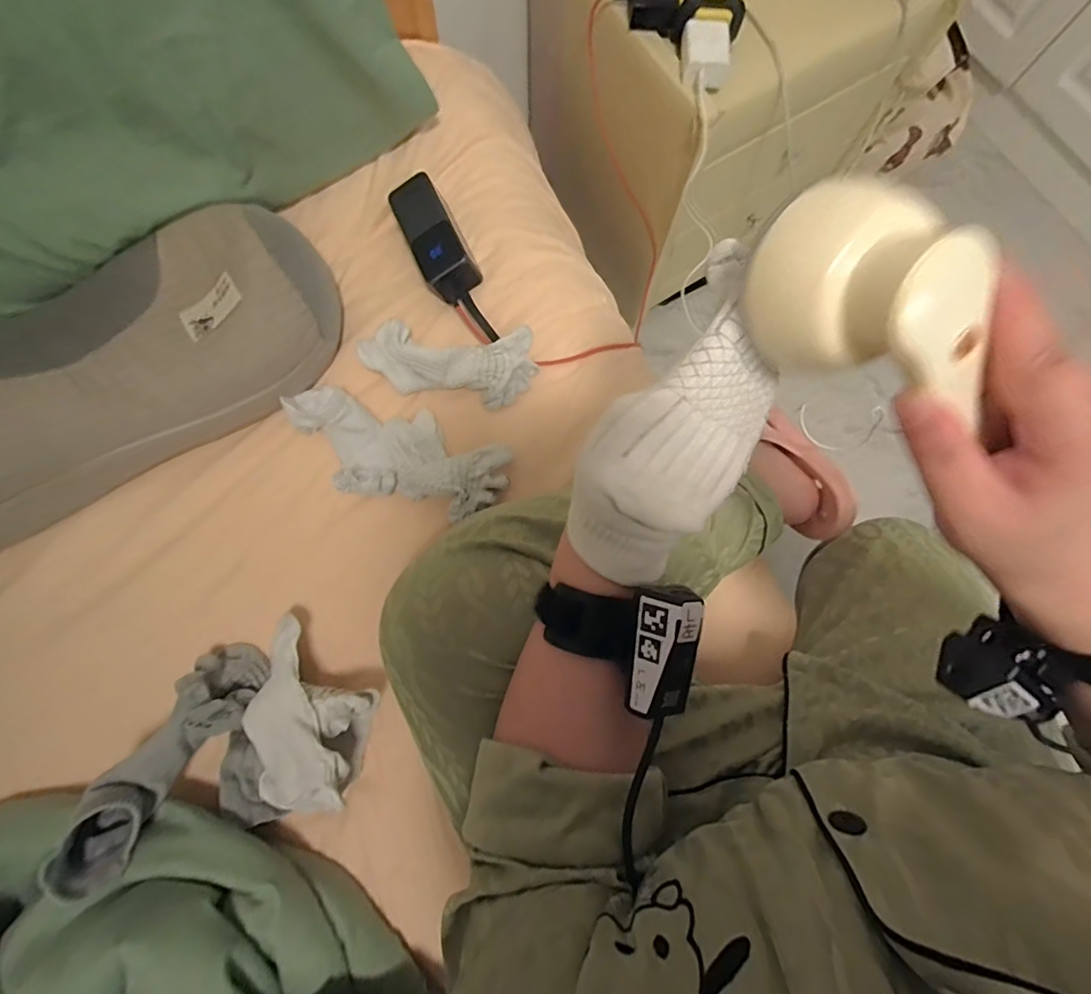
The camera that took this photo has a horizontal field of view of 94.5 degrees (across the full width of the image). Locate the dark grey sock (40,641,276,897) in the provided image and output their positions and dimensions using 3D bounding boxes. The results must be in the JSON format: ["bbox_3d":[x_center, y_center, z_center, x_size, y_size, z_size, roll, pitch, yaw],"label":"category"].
[{"bbox_3d":[-0.330,0.224,0.445,0.070,0.081,0.204,27,56,5],"label":"dark grey sock"}]

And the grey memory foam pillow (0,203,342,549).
[{"bbox_3d":[-0.429,-0.124,0.486,0.459,0.111,0.183,-29,80,-6],"label":"grey memory foam pillow"}]

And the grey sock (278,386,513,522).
[{"bbox_3d":[-0.156,-0.046,0.512,0.232,0.040,0.104,21,79,4],"label":"grey sock"}]

